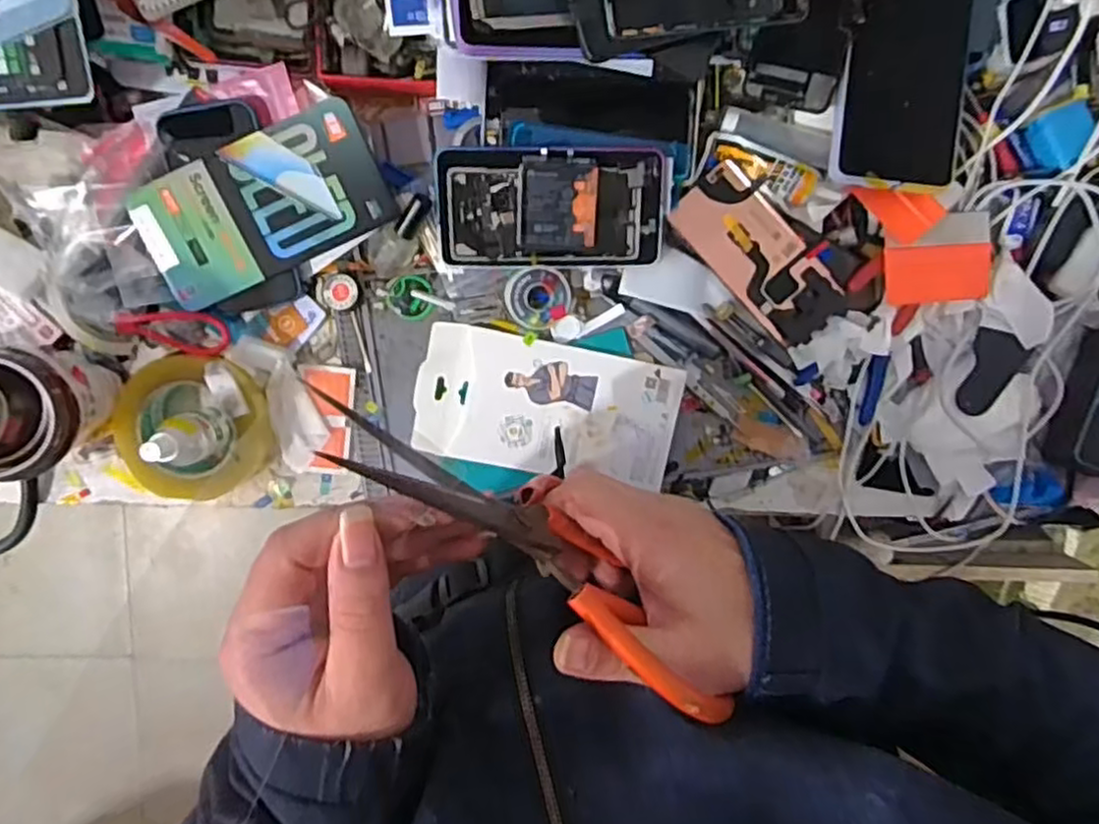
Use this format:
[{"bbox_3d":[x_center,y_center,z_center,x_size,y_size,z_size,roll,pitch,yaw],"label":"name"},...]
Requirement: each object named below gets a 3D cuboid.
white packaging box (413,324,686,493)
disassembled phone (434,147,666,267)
[{"bbox_3d":[0.001,-0.004,0.642,0.228,0.014,0.114,10,97,-5],"label":"white packaging box"},{"bbox_3d":[0.002,-0.169,0.591,0.185,0.012,0.094,-2,112,-3],"label":"disassembled phone"}]

